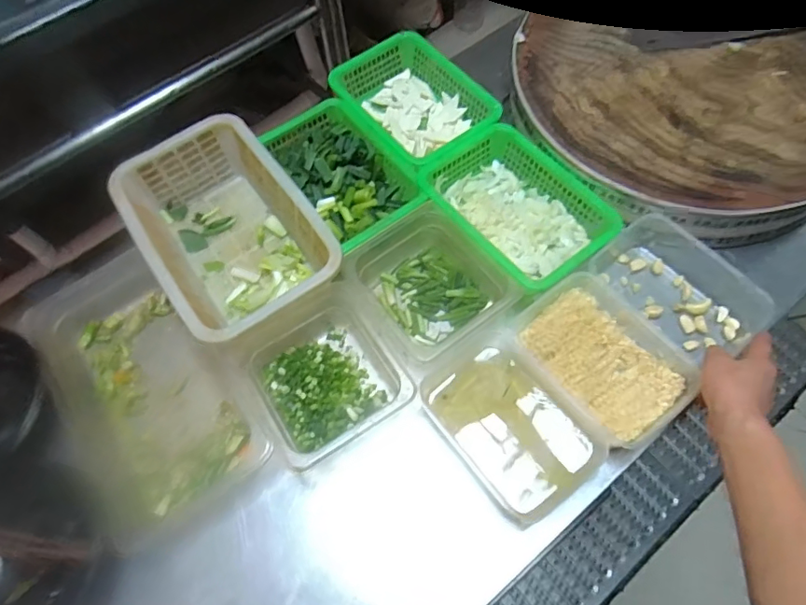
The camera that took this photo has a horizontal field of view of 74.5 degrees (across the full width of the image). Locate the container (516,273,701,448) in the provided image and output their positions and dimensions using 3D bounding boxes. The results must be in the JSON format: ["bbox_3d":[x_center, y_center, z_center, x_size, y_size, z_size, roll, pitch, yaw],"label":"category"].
[{"bbox_3d":[0.223,0.061,0.587,0.143,0.048,0.181,-35,67,-13],"label":"container"}]

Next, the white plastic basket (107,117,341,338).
[{"bbox_3d":[-0.213,-0.080,0.649,0.185,0.100,0.291,-32,67,-12],"label":"white plastic basket"}]

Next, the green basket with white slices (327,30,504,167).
[{"bbox_3d":[0.015,-0.276,0.748,0.150,0.055,0.215,-37,68,-14],"label":"green basket with white slices"}]

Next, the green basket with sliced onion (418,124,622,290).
[{"bbox_3d":[0.141,-0.109,0.668,0.158,0.067,0.224,-41,69,-15],"label":"green basket with sliced onion"}]

